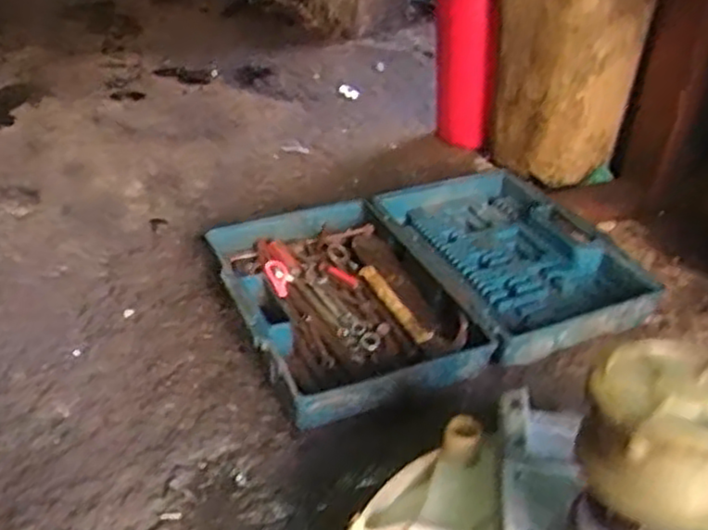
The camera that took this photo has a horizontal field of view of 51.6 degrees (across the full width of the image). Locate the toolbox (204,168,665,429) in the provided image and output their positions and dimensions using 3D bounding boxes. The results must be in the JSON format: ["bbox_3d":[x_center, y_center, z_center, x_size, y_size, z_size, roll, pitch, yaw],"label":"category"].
[{"bbox_3d":[0.109,0.016,1.152,0.604,0.096,0.454,-9,35,-23],"label":"toolbox"}]

